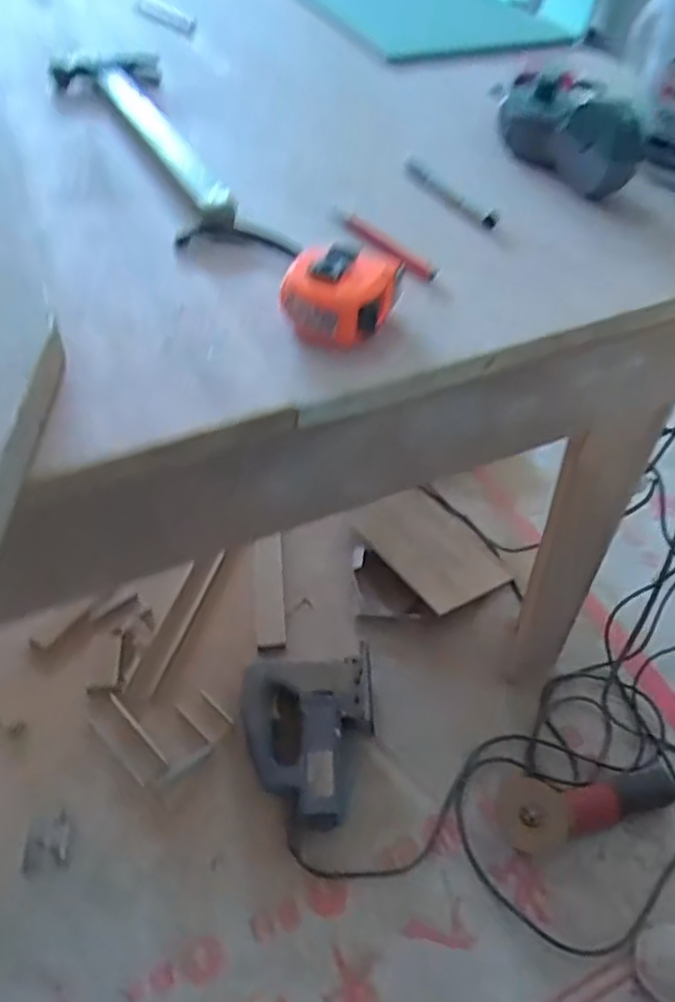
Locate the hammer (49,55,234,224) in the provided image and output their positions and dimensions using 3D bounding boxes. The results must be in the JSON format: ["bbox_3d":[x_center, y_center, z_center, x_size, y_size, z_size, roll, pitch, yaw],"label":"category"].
[{"bbox_3d":[-0.183,-0.343,0.631,0.103,0.026,0.368,-17,51,-16],"label":"hammer"}]

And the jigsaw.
[{"bbox_3d":[-0.047,0.350,1.038,0.212,0.067,0.257,1,47,0],"label":"jigsaw"}]

